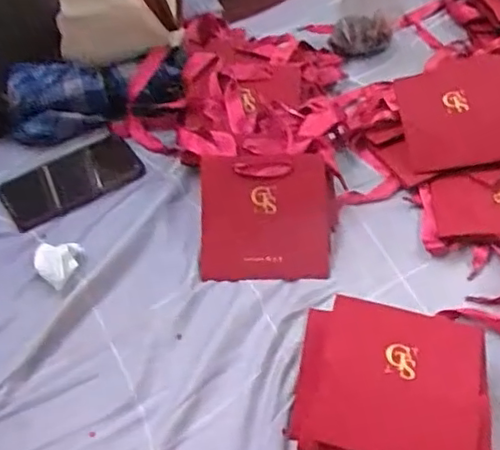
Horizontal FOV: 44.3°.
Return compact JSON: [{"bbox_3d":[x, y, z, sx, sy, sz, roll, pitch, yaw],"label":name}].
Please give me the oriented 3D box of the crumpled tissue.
[{"bbox_3d":[-0.210,0.033,0.669,0.058,0.030,0.051,37,61,21],"label":"crumpled tissue"}]

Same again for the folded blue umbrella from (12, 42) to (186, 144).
[{"bbox_3d":[-0.197,-0.172,0.791,0.226,0.061,0.099,-8,55,-8],"label":"folded blue umbrella"}]

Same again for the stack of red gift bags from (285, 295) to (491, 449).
[{"bbox_3d":[0.128,0.156,0.573,0.166,0.072,0.143,11,55,5],"label":"stack of red gift bags"}]

